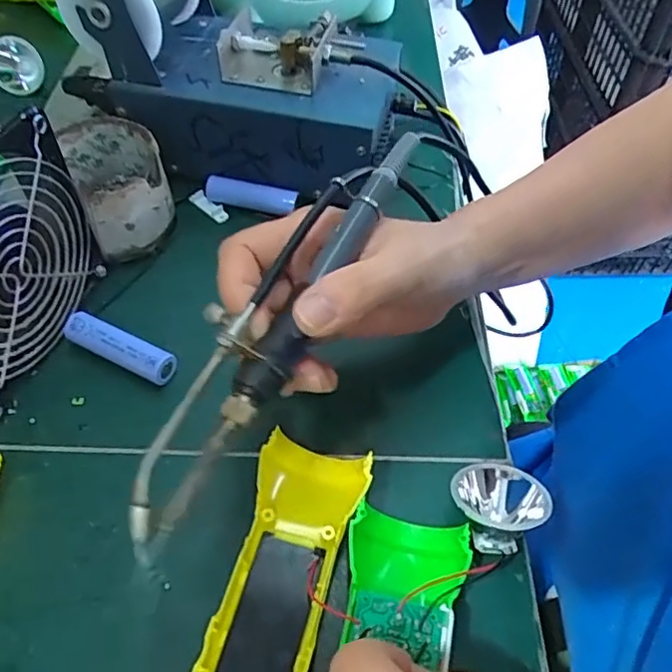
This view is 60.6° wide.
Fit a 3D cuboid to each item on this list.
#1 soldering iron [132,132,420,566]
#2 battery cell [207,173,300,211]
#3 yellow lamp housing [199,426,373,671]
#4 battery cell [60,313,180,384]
[{"bbox_3d":[-0.022,-0.016,0.233,0.031,0.019,0.211,25,69,16],"label":"soldering iron"},{"bbox_3d":[-0.059,-0.097,0.400,0.064,0.018,0.015,10,54,5],"label":"battery cell"},{"bbox_3d":[-0.029,0.119,0.242,0.049,0.029,0.163,14,54,8],"label":"yellow lamp housing"},{"bbox_3d":[-0.122,0.007,0.324,0.068,0.019,0.017,23,56,15],"label":"battery cell"}]

